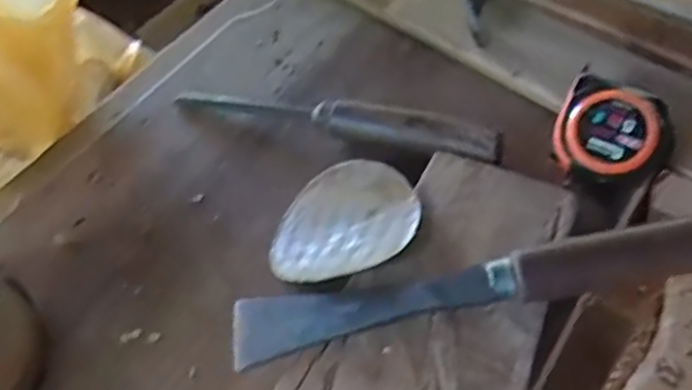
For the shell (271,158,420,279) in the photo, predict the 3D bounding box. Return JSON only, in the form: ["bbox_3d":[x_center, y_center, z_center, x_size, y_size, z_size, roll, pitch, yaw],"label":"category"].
[{"bbox_3d":[-0.004,0.016,0.407,0.090,0.011,0.081,-34,43,0],"label":"shell"}]

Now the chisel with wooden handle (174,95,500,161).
[{"bbox_3d":[-0.011,-0.055,0.463,0.226,0.033,0.022,17,55,15],"label":"chisel with wooden handle"}]

